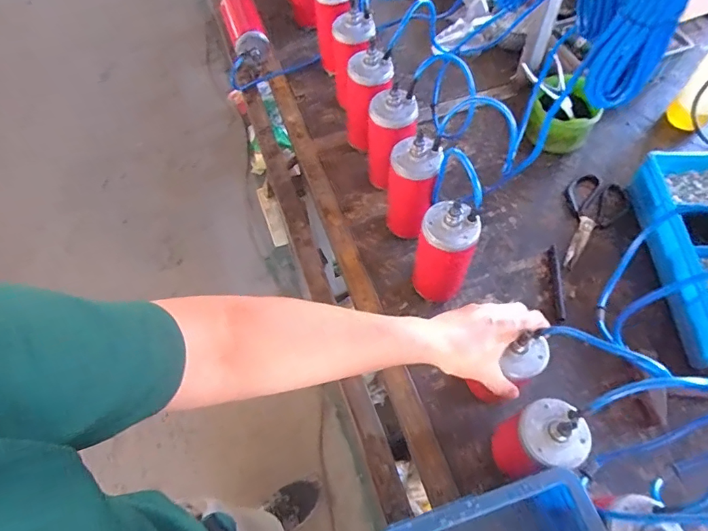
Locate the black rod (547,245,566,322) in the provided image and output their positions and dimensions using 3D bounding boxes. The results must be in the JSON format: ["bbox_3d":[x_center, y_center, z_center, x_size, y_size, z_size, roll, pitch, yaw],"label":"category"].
[{"bbox_3d":[0.322,0.027,0.729,0.015,0.010,0.128,3,61,4],"label":"black rod"}]

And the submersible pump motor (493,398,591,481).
[{"bbox_3d":[0.218,0.210,0.547,0.069,0.170,0.069,-1,61,2],"label":"submersible pump motor"}]

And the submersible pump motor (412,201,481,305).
[{"bbox_3d":[0.130,-0.014,0.663,0.076,0.186,0.060,14,63,10],"label":"submersible pump motor"}]

